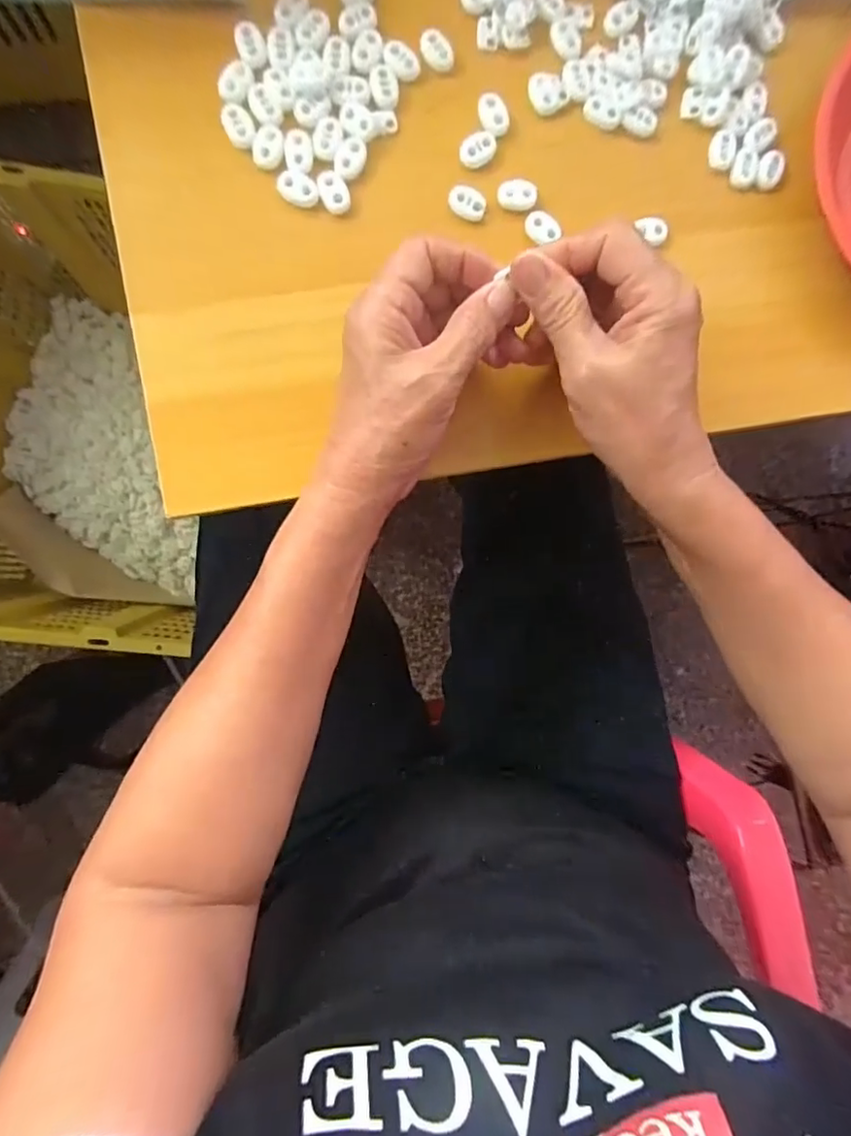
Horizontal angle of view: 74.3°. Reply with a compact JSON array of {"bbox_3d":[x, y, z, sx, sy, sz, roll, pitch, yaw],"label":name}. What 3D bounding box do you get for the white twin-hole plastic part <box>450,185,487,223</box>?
[{"bbox_3d":[0.024,-0.208,0.319,0.022,0.006,0.013,20,87,-6],"label":"white twin-hole plastic part"}]

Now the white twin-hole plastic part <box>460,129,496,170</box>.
[{"bbox_3d":[0.031,-0.241,0.323,0.023,0.005,0.016,-44,94,-5],"label":"white twin-hole plastic part"}]

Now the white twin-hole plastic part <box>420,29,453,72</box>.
[{"bbox_3d":[0.007,-0.294,0.318,0.016,0.005,0.021,-31,93,-6],"label":"white twin-hole plastic part"}]

